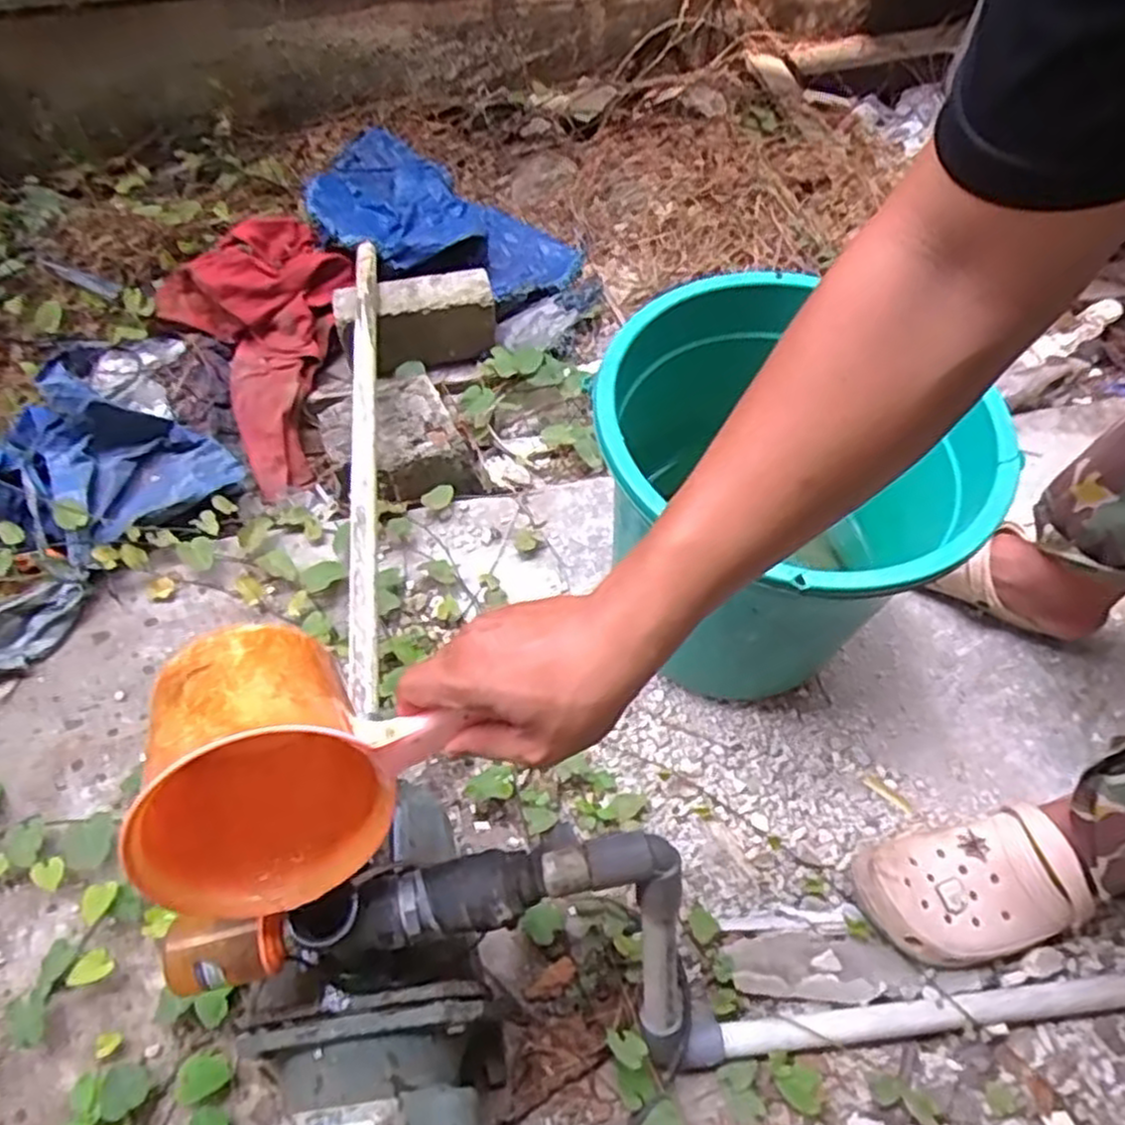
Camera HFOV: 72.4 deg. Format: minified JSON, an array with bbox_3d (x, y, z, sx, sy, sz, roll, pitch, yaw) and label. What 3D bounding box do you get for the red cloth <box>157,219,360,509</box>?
[{"bbox_3d":[-0.380,-0.304,1.054,0.243,0.184,0.304,-30,64,-19],"label":"red cloth"}]

